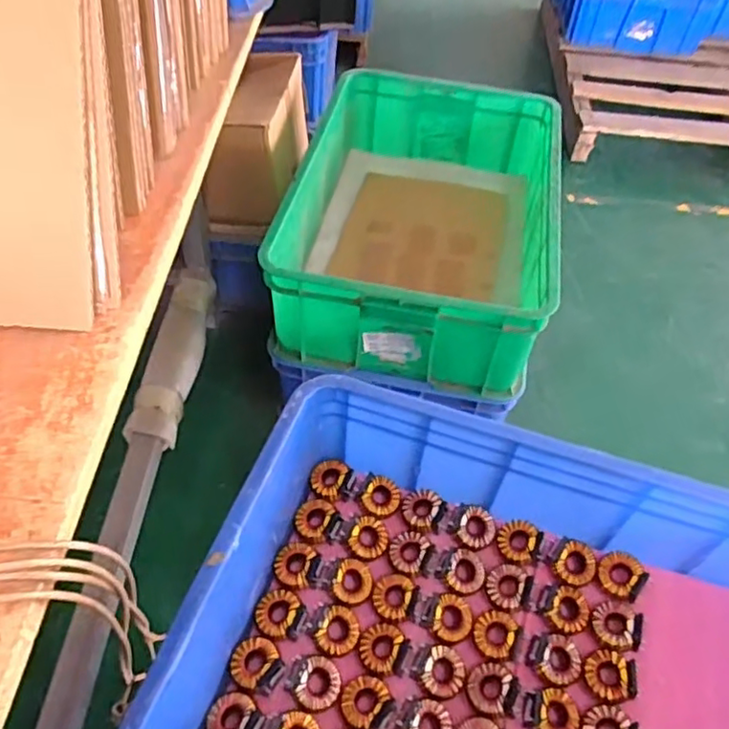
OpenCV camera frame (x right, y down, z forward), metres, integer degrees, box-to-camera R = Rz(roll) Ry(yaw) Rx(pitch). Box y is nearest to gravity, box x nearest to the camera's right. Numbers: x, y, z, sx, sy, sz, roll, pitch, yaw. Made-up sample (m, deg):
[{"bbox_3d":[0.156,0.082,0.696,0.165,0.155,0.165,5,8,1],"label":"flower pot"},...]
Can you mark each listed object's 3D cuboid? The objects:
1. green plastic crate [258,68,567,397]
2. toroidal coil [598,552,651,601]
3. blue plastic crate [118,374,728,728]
[{"bbox_3d":[0.102,-0.253,1.106,0.411,0.204,0.592,11,53,5],"label":"green plastic crate"},{"bbox_3d":[0.287,0.230,0.703,0.049,0.020,0.048,1,53,-2],"label":"toroidal coil"},{"bbox_3d":[0.150,0.281,0.577,0.592,0.158,0.407,17,54,10],"label":"blue plastic crate"}]

